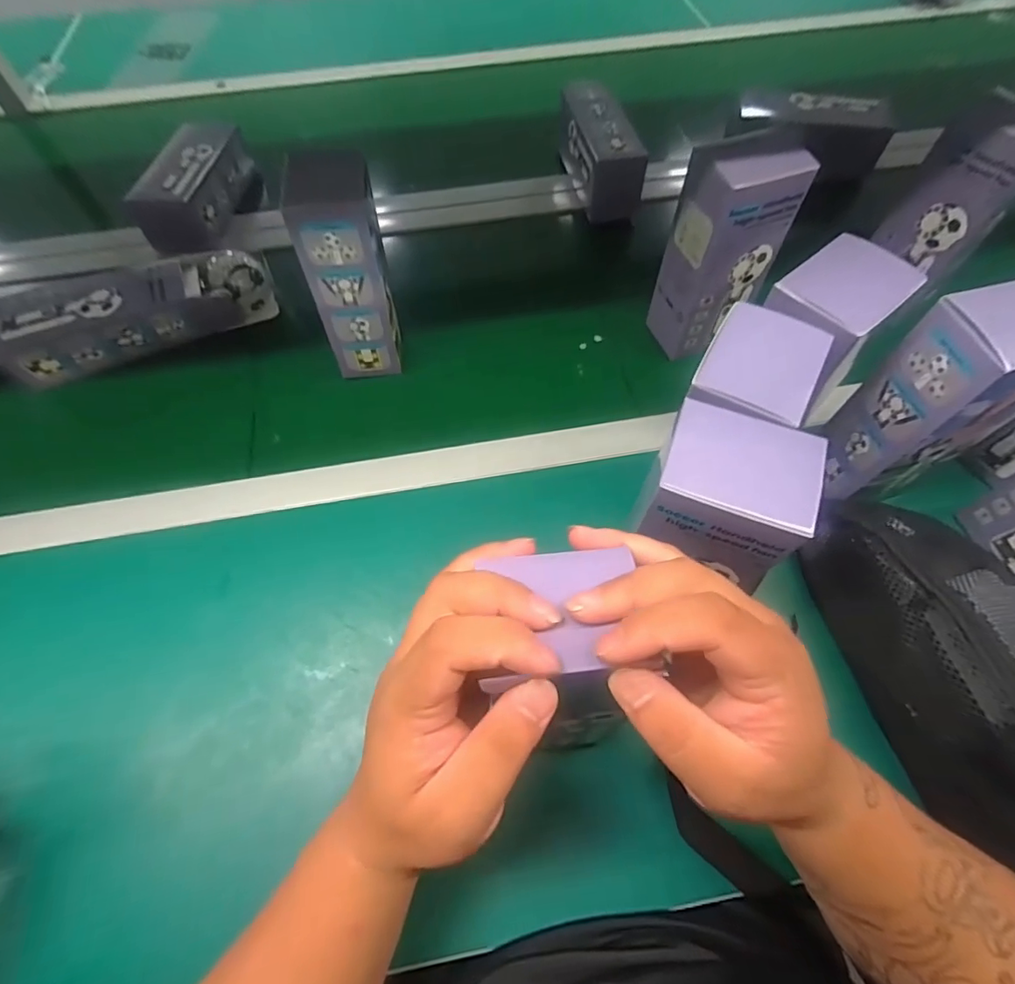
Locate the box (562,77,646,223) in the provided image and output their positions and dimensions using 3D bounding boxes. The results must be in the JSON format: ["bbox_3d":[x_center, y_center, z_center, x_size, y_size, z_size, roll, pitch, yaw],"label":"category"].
[{"bbox_3d":[0.119,-0.450,0.681,0.070,0.093,0.181,-12,62,-5],"label":"box"}]

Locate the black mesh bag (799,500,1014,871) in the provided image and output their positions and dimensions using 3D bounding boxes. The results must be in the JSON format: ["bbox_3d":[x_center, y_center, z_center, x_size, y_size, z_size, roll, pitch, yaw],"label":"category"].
[{"bbox_3d":[0.320,0.116,0.361,0.128,0.082,0.245,-16,62,-7],"label":"black mesh bag"}]

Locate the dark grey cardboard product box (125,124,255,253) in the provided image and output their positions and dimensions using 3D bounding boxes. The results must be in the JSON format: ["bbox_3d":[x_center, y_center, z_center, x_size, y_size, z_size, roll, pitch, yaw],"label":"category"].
[{"bbox_3d":[-0.415,-0.411,0.680,0.084,0.089,0.193,1,62,2],"label":"dark grey cardboard product box"}]

